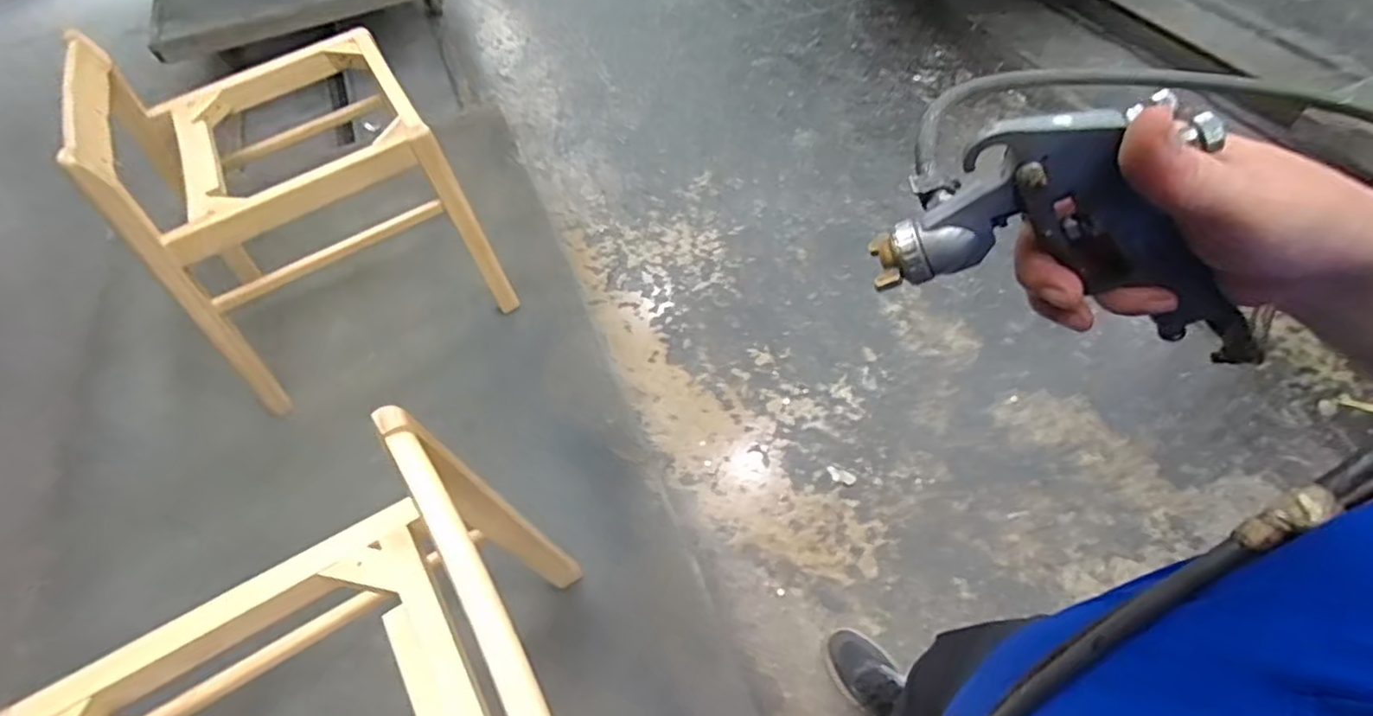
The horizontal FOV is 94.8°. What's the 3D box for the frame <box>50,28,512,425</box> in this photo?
[{"bbox_3d":[-0.720,-0.326,1.213,0.508,0.522,0.462,-28,55,-14],"label":"frame"}]

